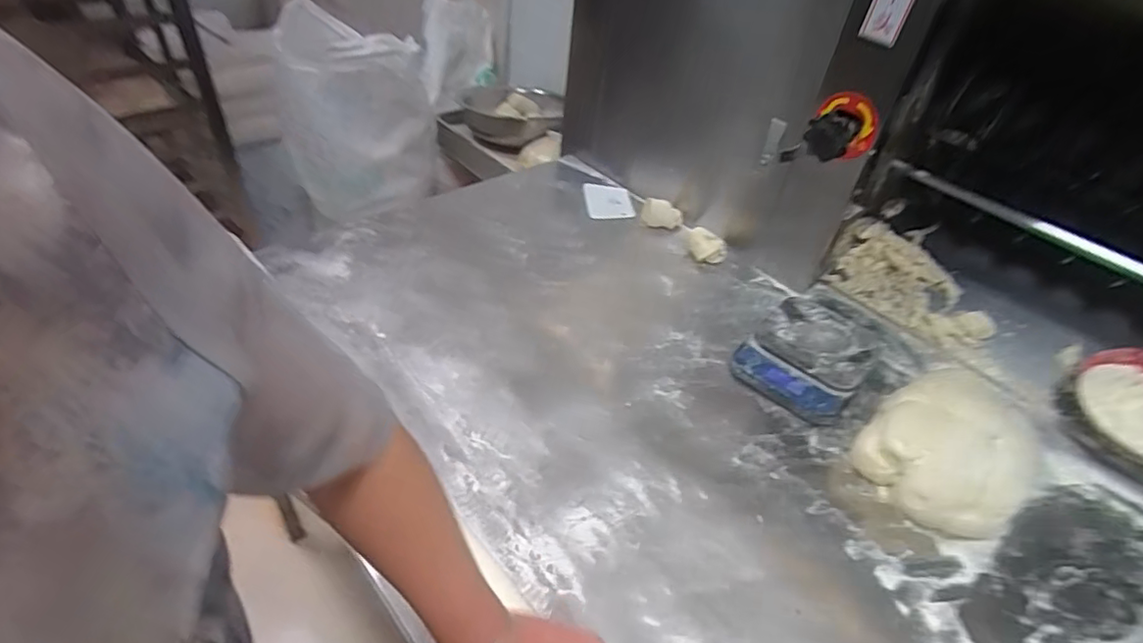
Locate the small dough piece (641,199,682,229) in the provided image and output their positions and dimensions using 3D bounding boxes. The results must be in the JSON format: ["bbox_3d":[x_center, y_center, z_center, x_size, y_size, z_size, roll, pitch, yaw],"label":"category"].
[{"bbox_3d":[0.172,-0.203,1.106,0.083,0.036,0.057,12,42,5],"label":"small dough piece"}]

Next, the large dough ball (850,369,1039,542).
[{"bbox_3d":[0.447,0.158,0.698,0.188,0.085,0.170,-22,50,-29],"label":"large dough ball"}]

